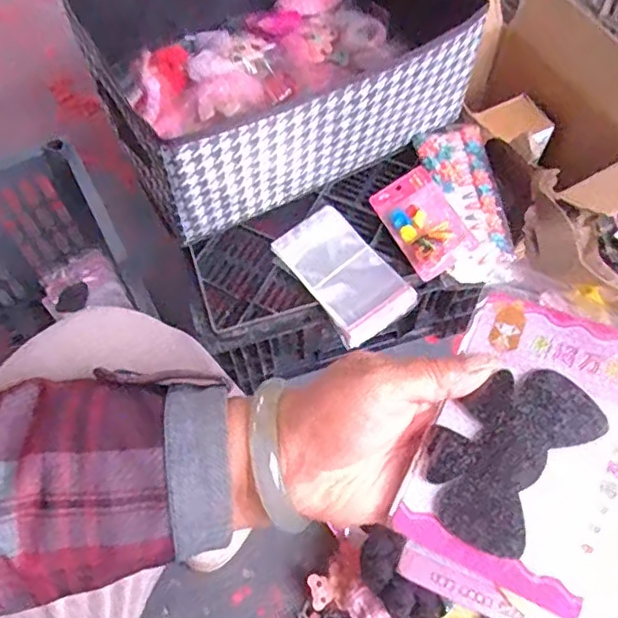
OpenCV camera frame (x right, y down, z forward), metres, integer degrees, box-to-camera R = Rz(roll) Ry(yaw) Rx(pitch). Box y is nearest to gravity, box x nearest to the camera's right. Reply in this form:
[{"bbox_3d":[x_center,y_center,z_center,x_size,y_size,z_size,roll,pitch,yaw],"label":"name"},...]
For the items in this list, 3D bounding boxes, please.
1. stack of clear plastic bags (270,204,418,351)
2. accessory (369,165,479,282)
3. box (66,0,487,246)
[{"bbox_3d":[0.038,-0.044,0.708,0.096,0.022,0.169,-34,66,-15],"label":"stack of clear plastic bags"},{"bbox_3d":[0.136,-0.107,0.724,0.079,0.016,0.135,-30,61,5],"label":"accessory"},{"bbox_3d":[-0.006,-0.328,0.749,0.492,0.166,0.321,-27,64,-12],"label":"box"}]

